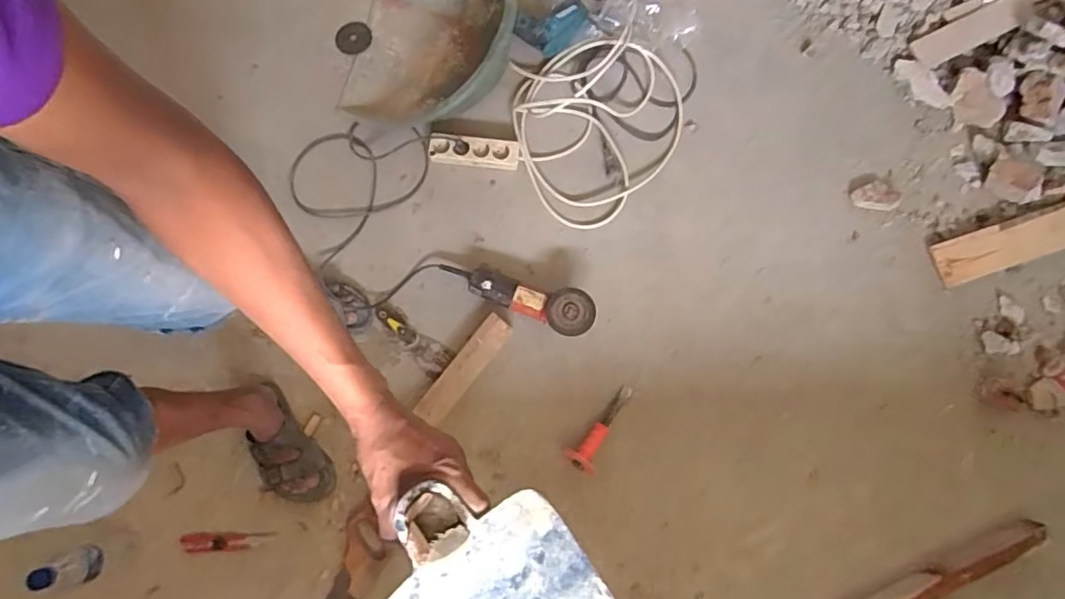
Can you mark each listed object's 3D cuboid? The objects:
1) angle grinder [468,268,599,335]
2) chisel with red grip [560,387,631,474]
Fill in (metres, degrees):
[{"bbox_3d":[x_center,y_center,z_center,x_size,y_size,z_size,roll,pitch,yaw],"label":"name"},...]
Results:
[{"bbox_3d":[-0.003,-0.005,1.229,0.276,0.088,0.095,27,76,4],"label":"angle grinder"},{"bbox_3d":[0.148,0.264,1.189,0.072,0.060,0.205,38,78,7],"label":"chisel with red grip"}]

